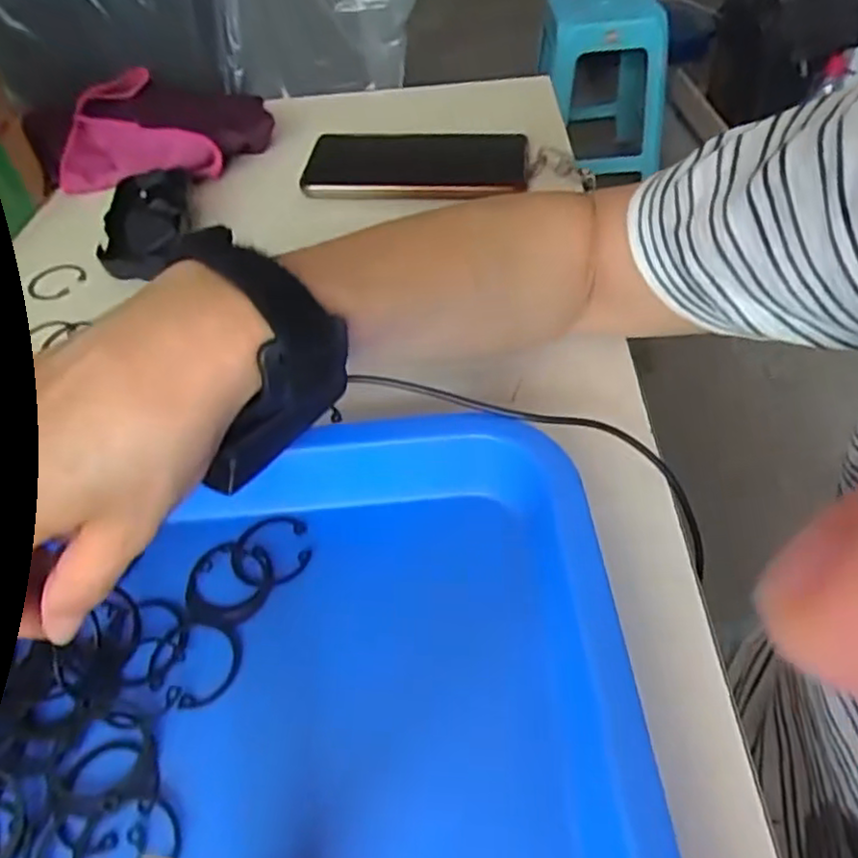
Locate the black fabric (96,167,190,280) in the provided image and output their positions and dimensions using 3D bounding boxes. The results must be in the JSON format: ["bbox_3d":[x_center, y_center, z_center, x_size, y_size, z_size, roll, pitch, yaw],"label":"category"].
[{"bbox_3d":[-0.194,-0.144,0.472,0.053,0.026,0.130,-9,51,-3],"label":"black fabric"}]

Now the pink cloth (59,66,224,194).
[{"bbox_3d":[-0.256,-0.243,0.556,0.110,0.033,0.183,-28,52,-20],"label":"pink cloth"}]

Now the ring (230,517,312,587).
[{"bbox_3d":[-0.071,0.053,0.302,0.034,0.004,0.035,-2,48,2],"label":"ring"}]

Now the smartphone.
[{"bbox_3d":[-0.011,-0.200,0.509,0.163,0.012,0.077,4,57,8],"label":"smartphone"}]

